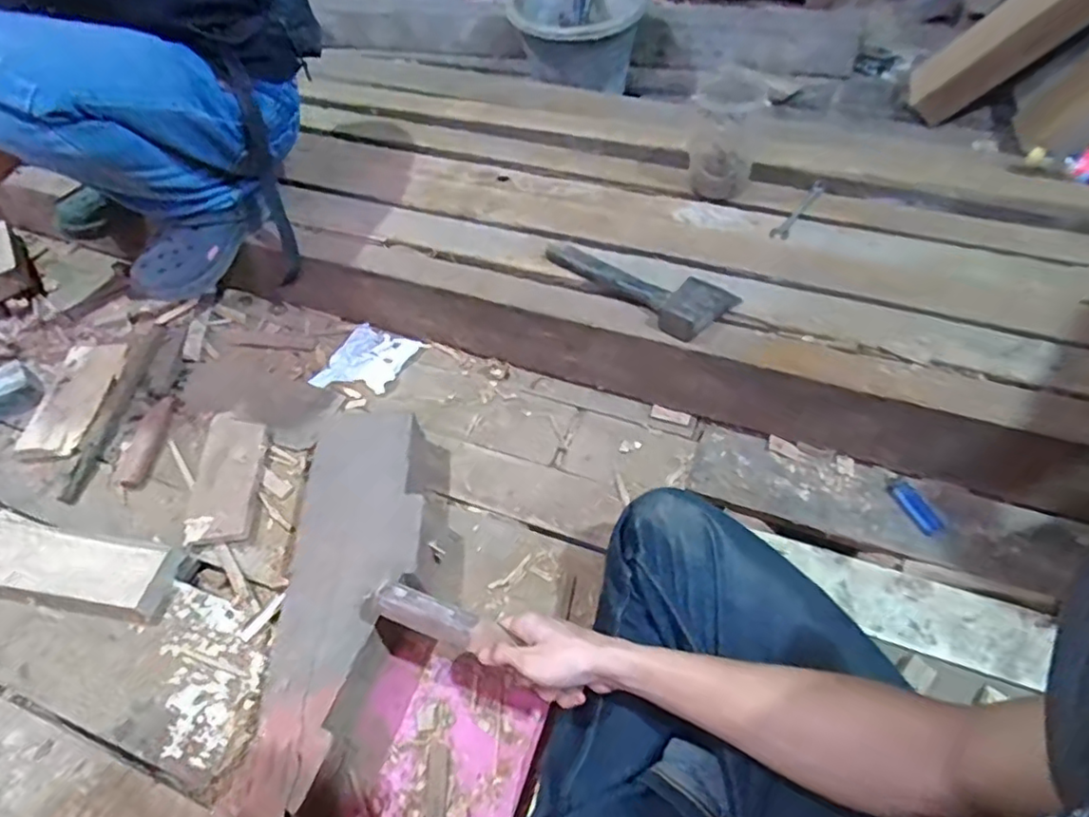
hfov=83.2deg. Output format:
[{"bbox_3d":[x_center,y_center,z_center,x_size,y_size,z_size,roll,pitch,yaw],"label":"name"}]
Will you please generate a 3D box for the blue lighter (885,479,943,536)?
[{"bbox_3d":[0.453,0.119,0.753,0.026,0.007,0.076,-24,57,-13],"label":"blue lighter"}]

